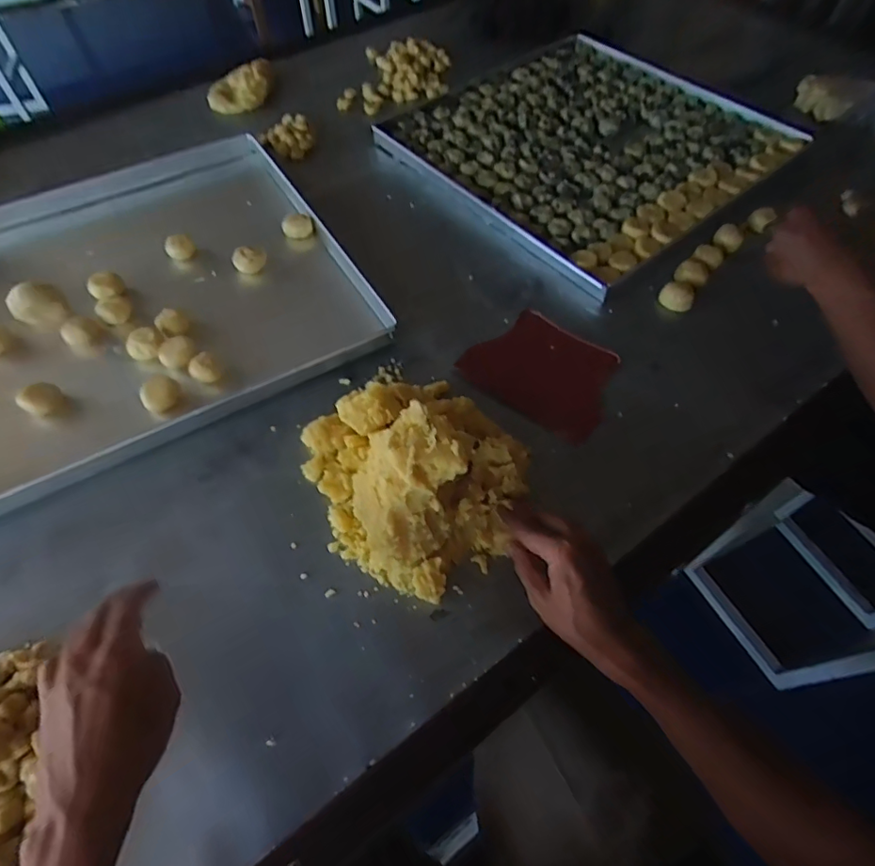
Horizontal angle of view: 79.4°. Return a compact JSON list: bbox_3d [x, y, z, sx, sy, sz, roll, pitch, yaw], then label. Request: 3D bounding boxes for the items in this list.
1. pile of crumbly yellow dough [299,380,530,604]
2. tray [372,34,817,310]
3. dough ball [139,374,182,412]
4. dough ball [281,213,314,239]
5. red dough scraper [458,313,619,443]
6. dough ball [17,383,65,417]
[{"bbox_3d":[-0.015,0.025,0.502,0.200,0.106,0.205,0,60,0],"label":"pile of crumbly yellow dough"},{"bbox_3d":[0.241,-0.487,0.866,0.547,0.026,0.511,-35,64,-20],"label":"tray"},{"bbox_3d":[-0.310,-0.042,0.596,0.033,0.036,0.041,33,64,19],"label":"dough ball"},{"bbox_3d":[-0.201,-0.294,0.761,0.043,0.031,0.034,-14,59,-8],"label":"dough ball"},{"bbox_3d":[0.128,-0.076,0.641,0.171,0.009,0.130,35,73,12],"label":"red dough scraper"},{"bbox_3d":[-0.439,-0.036,0.588,0.032,0.027,0.039,35,64,19],"label":"dough ball"}]

